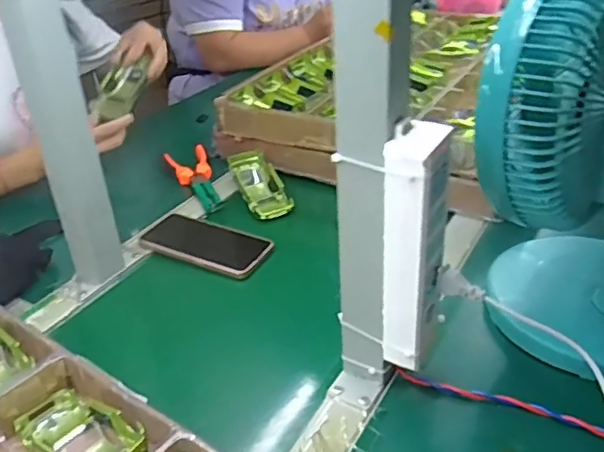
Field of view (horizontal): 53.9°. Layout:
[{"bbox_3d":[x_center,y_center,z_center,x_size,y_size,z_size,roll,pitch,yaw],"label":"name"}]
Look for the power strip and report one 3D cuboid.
[{"bbox_3d":[0.086,0.019,0.448,0.033,0.189,0.044,19,38,32],"label":"power strip"}]

